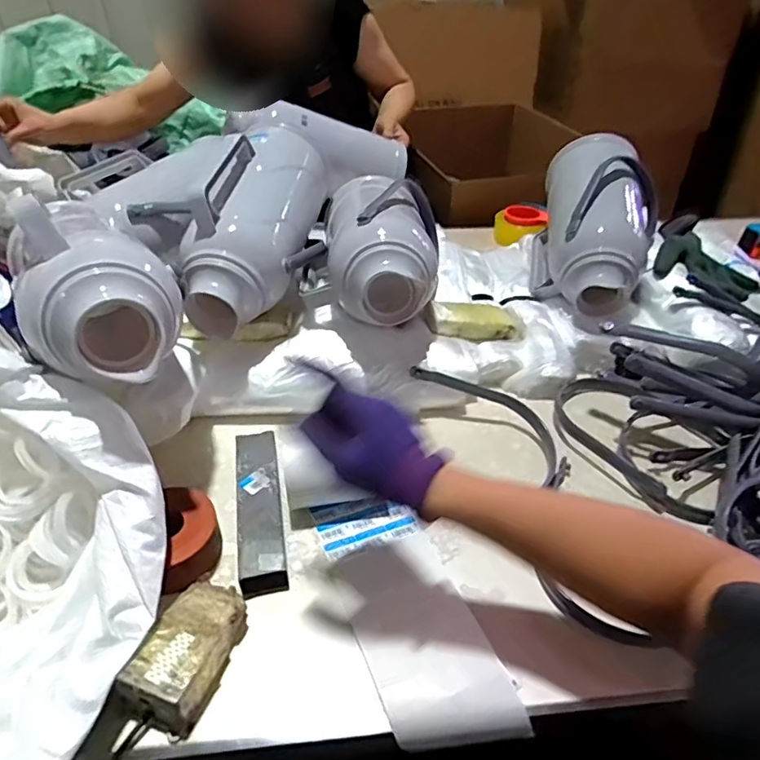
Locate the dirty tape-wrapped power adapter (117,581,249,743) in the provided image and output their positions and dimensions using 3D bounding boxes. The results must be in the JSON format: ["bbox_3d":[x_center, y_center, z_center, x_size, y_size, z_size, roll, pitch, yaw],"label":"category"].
[{"bbox_3d":[-0.165,0.231,0.478,0.060,0.051,0.120,13,40,14],"label":"dirty tape-wrapped power adapter"}]

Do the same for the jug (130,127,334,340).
[{"bbox_3d":[-0.174,-0.239,0.738,0.146,0.161,0.361,11,55,12],"label":"jug"}]

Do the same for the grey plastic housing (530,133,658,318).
[{"bbox_3d":[0.365,-0.269,0.918,0.172,0.176,0.386,8,57,8],"label":"grey plastic housing"}]

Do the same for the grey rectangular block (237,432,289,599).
[{"bbox_3d":[-0.133,0.139,0.609,0.046,0.031,0.200,-7,39,-10],"label":"grey rectangular block"}]

